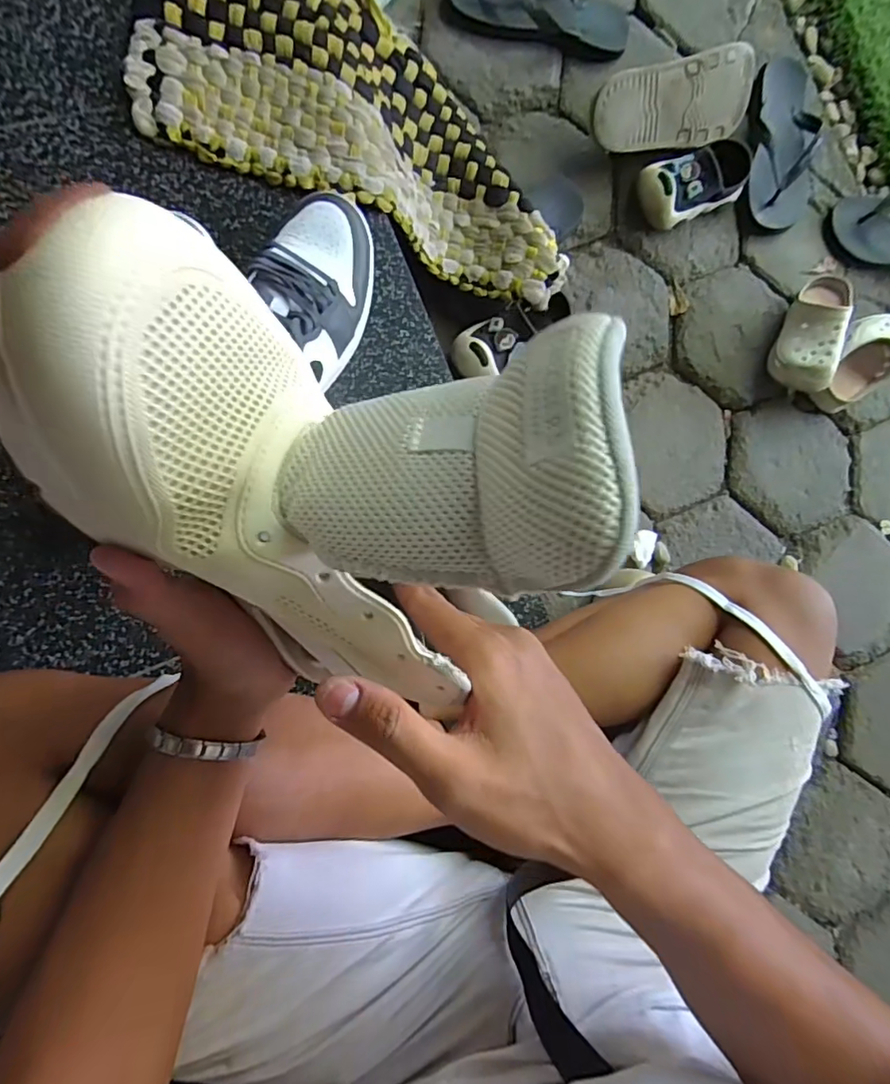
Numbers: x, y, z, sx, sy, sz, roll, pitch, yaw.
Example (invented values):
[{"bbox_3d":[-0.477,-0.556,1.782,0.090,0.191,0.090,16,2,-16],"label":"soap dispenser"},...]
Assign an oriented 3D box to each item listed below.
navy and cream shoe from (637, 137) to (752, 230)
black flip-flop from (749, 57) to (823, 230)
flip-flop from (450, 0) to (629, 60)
[{"bbox_3d":[0.348,-0.503,0.767,0.159,0.060,0.080,-28,91,-10],"label":"navy and cream shoe"},{"bbox_3d":[0.507,-0.599,0.810,0.099,0.047,0.280,9,85,-8],"label":"black flip-flop"},{"bbox_3d":[0.135,-0.744,0.753,0.258,0.048,0.108,5,86,-9],"label":"flip-flop"}]

